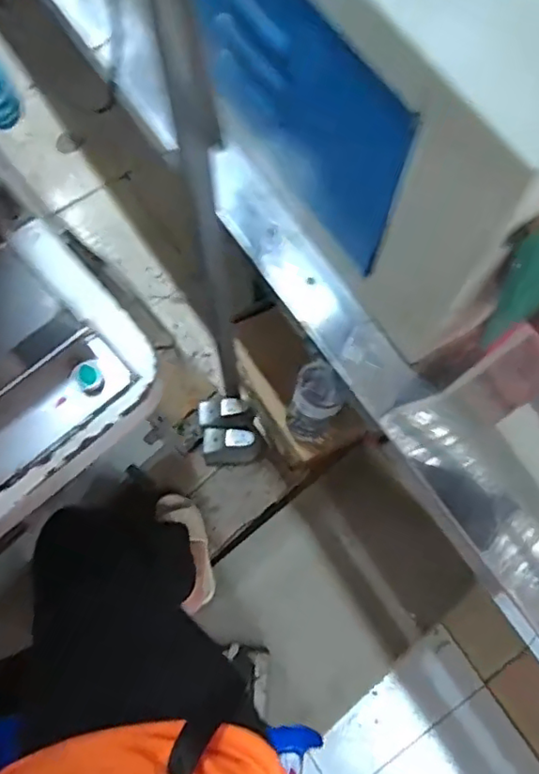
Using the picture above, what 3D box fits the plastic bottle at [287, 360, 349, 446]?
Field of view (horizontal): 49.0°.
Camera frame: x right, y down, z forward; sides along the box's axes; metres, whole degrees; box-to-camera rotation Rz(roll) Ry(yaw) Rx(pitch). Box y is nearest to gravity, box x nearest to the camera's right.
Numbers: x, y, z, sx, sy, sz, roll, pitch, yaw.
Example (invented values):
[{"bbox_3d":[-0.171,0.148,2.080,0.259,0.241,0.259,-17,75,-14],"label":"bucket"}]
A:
[{"bbox_3d":[0.079,0.037,1.059,0.080,0.244,0.077,1,72,-2],"label":"plastic bottle"}]

